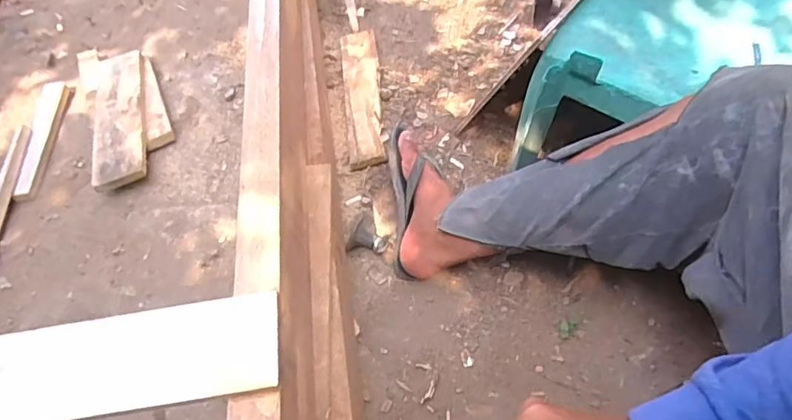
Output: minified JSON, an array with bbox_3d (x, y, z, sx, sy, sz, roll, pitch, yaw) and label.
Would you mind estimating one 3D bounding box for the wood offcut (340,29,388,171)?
[{"bbox_3d":[-0.066,-0.229,1.041,0.071,0.028,0.356,-7,57,0],"label":"wood offcut"}]

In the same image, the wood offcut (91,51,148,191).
[{"bbox_3d":[-0.556,-0.190,1.051,0.097,0.020,0.367,-14,58,-6],"label":"wood offcut"}]

